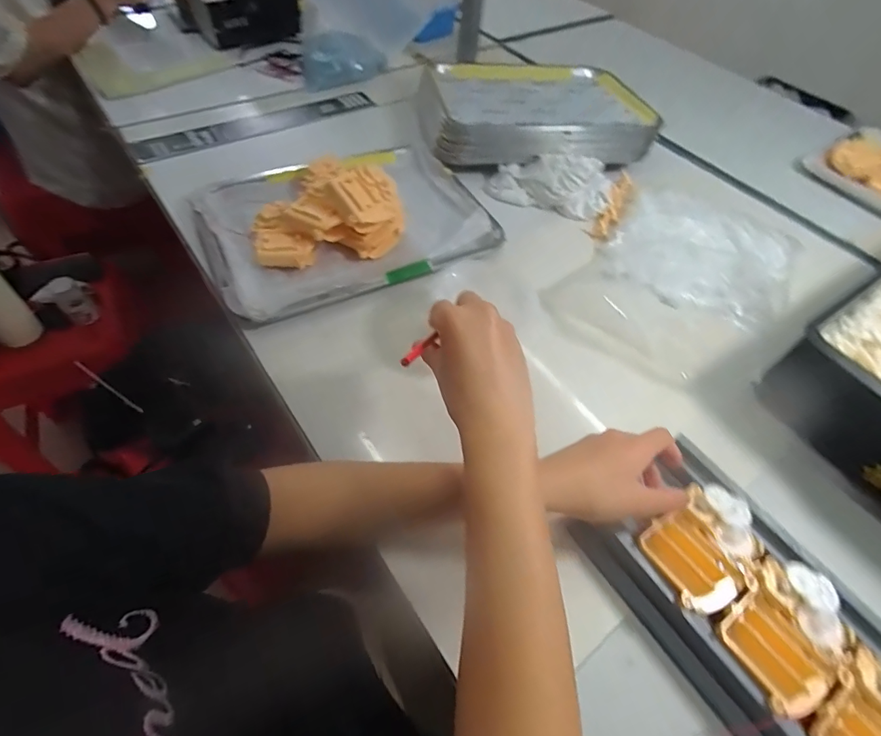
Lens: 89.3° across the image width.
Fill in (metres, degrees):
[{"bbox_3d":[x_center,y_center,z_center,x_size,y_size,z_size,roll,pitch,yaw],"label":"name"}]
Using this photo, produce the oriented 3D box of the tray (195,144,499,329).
[{"bbox_3d":[-0.120,-0.210,0.570,0.346,0.082,0.261,-21,59,-18],"label":"tray"}]

